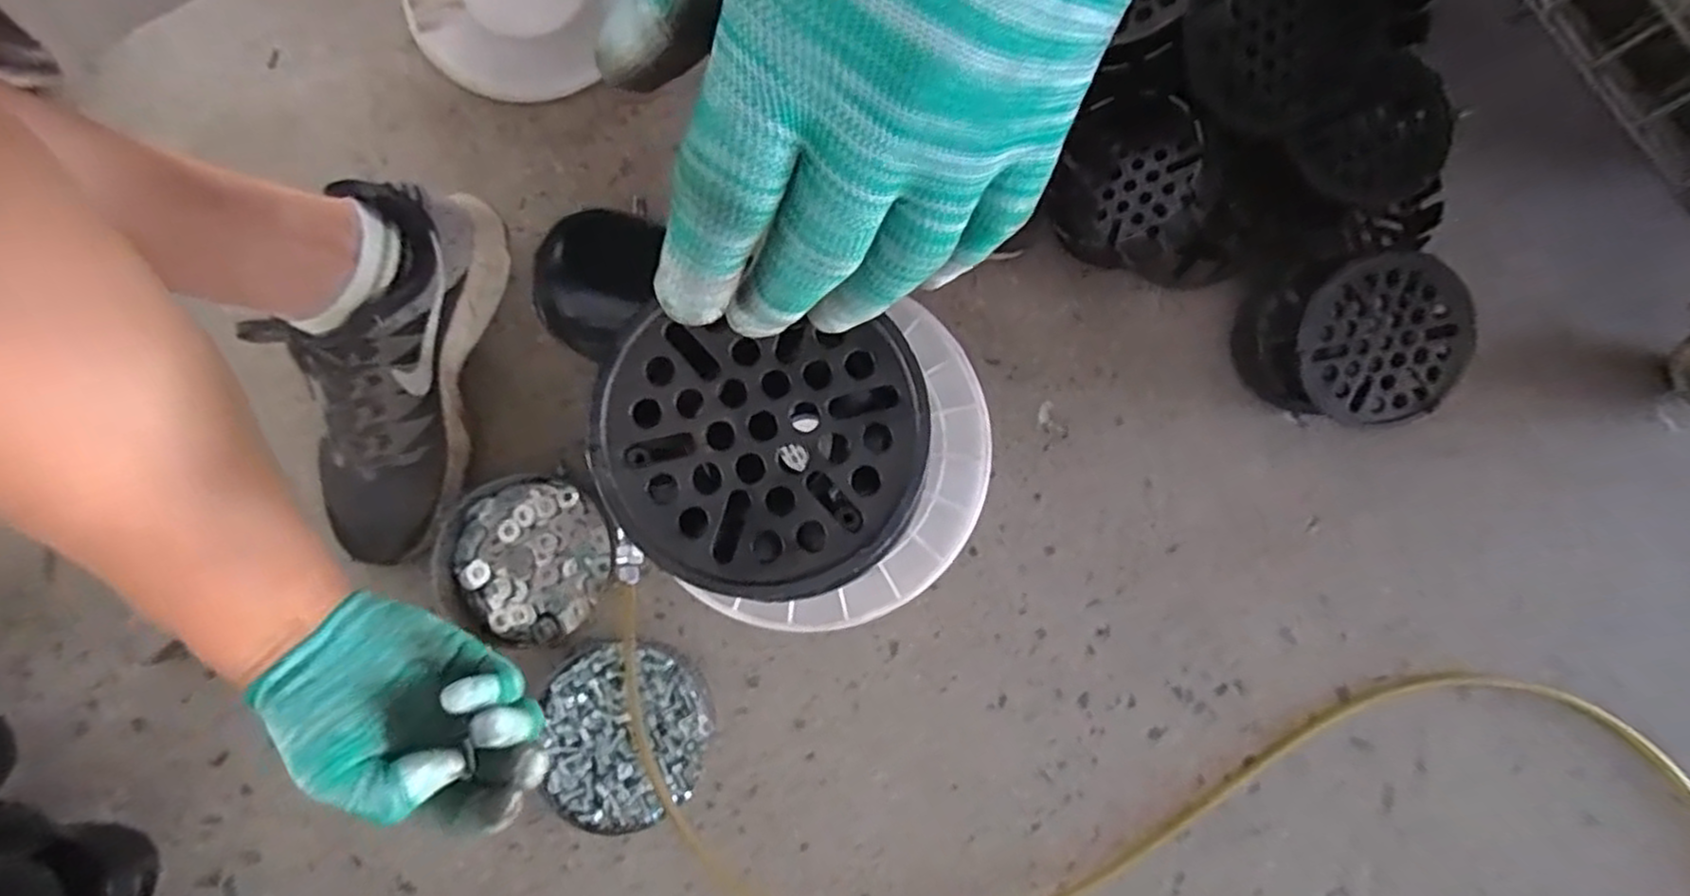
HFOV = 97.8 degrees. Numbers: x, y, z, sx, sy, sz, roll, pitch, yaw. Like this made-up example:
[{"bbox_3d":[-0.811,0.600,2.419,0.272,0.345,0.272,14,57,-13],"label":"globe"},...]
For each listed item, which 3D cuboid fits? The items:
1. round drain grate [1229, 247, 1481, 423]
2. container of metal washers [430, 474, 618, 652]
[{"bbox_3d":[0.410,-0.087,0.599,0.146,0.082,0.143,-10,81,-3],"label":"round drain grate"},{"bbox_3d":[-0.255,0.092,0.596,0.135,0.038,0.131,0,81,-1],"label":"container of metal washers"}]

